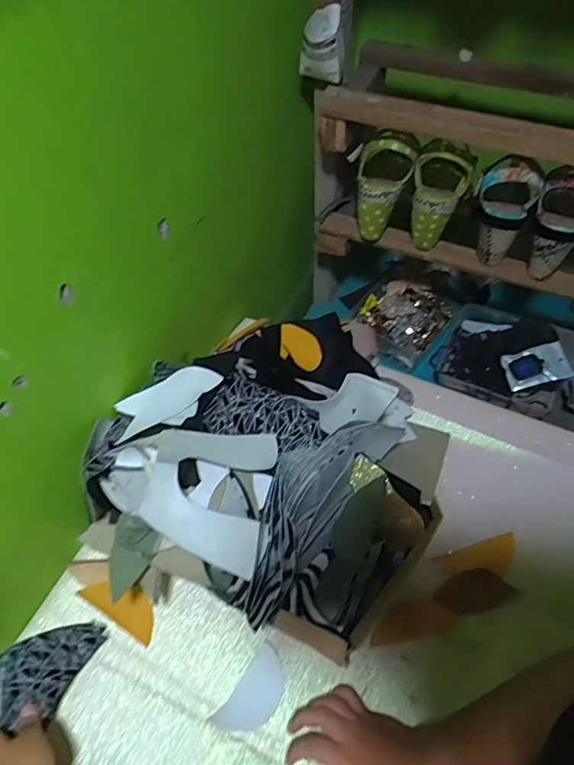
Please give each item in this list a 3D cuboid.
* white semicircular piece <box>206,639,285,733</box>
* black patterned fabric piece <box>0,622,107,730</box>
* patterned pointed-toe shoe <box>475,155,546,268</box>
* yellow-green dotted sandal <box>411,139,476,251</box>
[{"bbox_3d":[-0.033,0.334,0.546,0.047,0.004,0.091,35,64,15],"label":"white semicircular piece"},{"bbox_3d":[-0.249,0.287,0.530,0.074,0.012,0.116,42,34,-5],"label":"black patterned fabric piece"},{"bbox_3d":[0.302,-0.239,0.716,0.082,0.138,0.077,21,57,16],"label":"patterned pointed-toe shoe"},{"bbox_3d":[0.220,-0.272,0.742,0.075,0.145,0.103,12,55,11],"label":"yellow-green dotted sandal"}]

